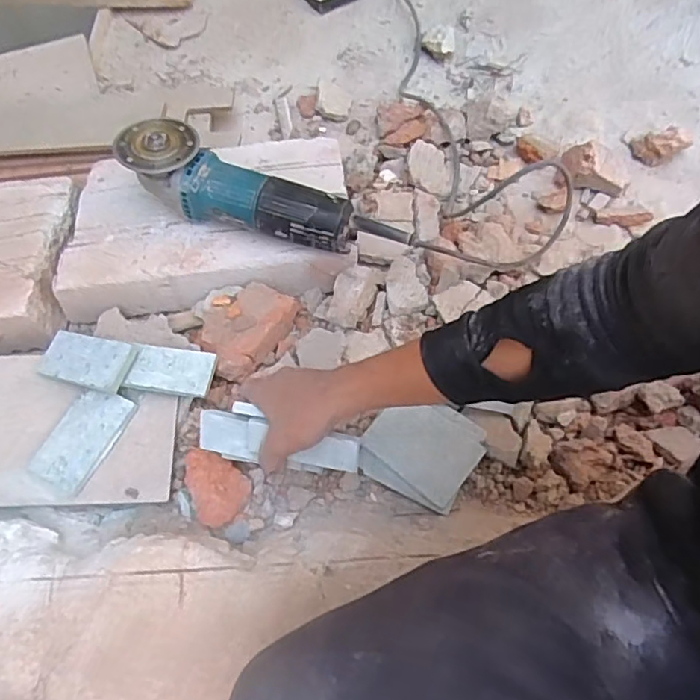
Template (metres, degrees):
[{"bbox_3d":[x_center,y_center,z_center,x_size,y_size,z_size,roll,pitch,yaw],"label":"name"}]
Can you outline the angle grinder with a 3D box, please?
[{"bbox_3d":[-0.099,-0.162,0.633,0.309,0.064,0.073,23,63,12],"label":"angle grinder"}]

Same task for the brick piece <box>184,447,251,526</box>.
[{"bbox_3d":[-0.135,0.132,0.570,0.072,0.021,0.057,26,64,14],"label":"brick piece"}]

